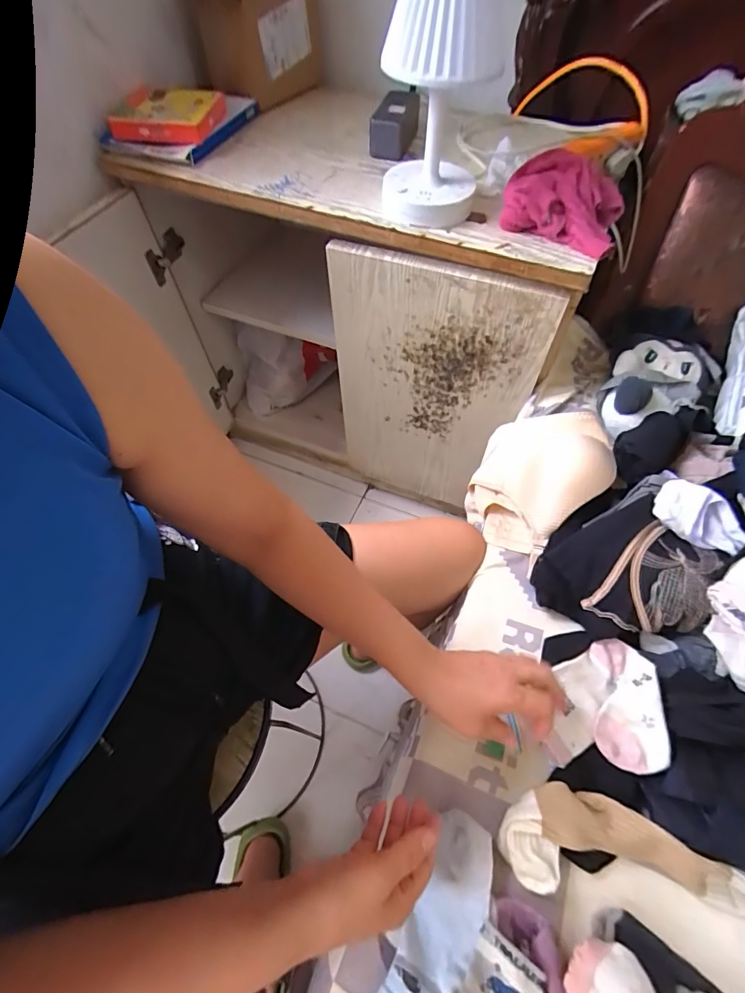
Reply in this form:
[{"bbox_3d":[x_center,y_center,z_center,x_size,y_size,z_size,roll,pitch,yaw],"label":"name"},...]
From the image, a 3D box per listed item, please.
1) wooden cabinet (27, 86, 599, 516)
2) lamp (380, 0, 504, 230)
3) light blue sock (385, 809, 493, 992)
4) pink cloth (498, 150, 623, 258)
[{"bbox_3d":[0.006,-0.355,0.932,0.688,0.610,0.369,21,60,11],"label":"wooden cabinet"},{"bbox_3d":[0.077,-0.469,0.523,0.123,0.215,0.130,9,59,4],"label":"lamp"},{"bbox_3d":[0.072,0.366,0.397,0.061,0.034,0.123,21,76,11],"label":"light blue sock"},{"bbox_3d":[0.248,-0.383,0.560,0.148,0.057,0.125,20,60,11],"label":"pink cloth"}]

